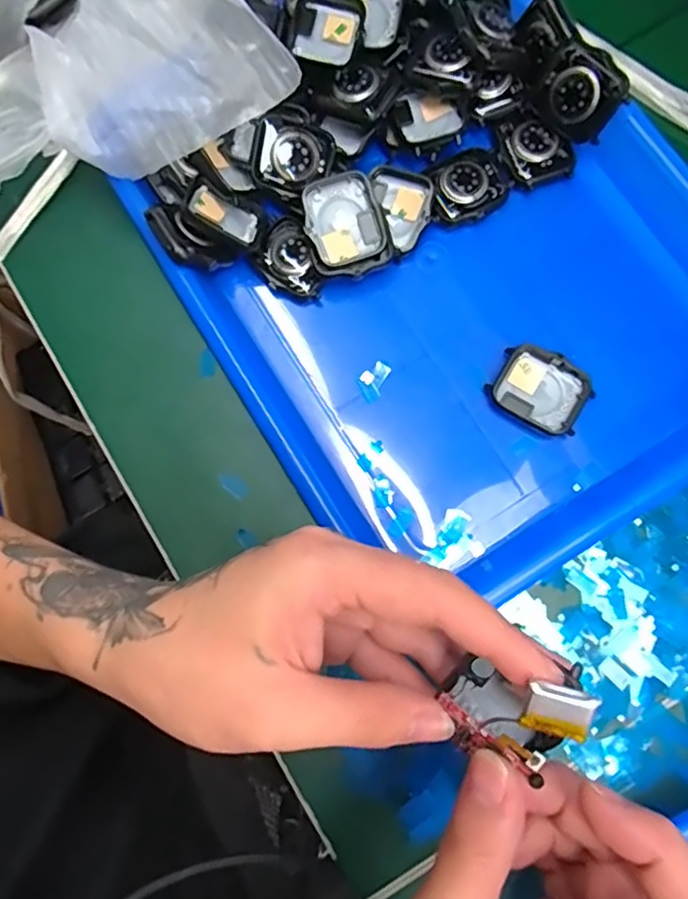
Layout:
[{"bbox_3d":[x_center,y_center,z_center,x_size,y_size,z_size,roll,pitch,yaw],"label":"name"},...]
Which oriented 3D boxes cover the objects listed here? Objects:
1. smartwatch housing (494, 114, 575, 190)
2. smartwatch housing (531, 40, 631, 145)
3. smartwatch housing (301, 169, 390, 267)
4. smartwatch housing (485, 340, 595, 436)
[{"bbox_3d":[0.103,-0.164,0.327,0.033,0.013,0.040,-18,79,0],"label":"smartwatch housing"},{"bbox_3d":[0.120,-0.181,0.308,0.042,0.036,0.009,45,45,-3],"label":"smartwatch housing"},{"bbox_3d":[0.000,-0.117,0.310,0.037,0.008,0.043,-22,104,-1],"label":"smartwatch housing"},{"bbox_3d":[0.100,-0.030,0.310,0.046,0.016,0.034,35,84,9],"label":"smartwatch housing"}]

